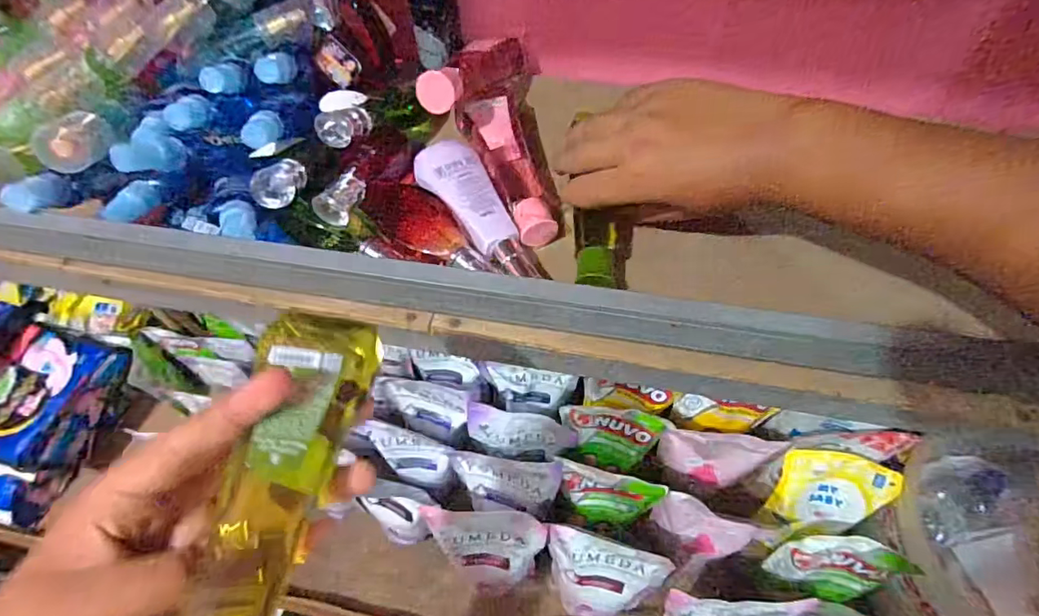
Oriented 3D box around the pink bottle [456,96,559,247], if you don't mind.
[{"bbox_3d":[-0.009,-0.118,0.436,0.047,0.033,0.147,-19,59,-10],"label":"pink bottle"}]

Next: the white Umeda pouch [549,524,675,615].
[{"bbox_3d":[0.089,0.318,0.592,0.124,0.174,0.068,12,58,10],"label":"white Umeda pouch"}]

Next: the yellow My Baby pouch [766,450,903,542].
[{"bbox_3d":[0.354,0.221,0.591,0.111,0.125,0.041,2,24,8],"label":"yellow My Baby pouch"}]

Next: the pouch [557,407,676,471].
[{"bbox_3d":[0.112,0.160,0.642,0.121,0.112,0.040,12,58,10],"label":"pouch"}]

